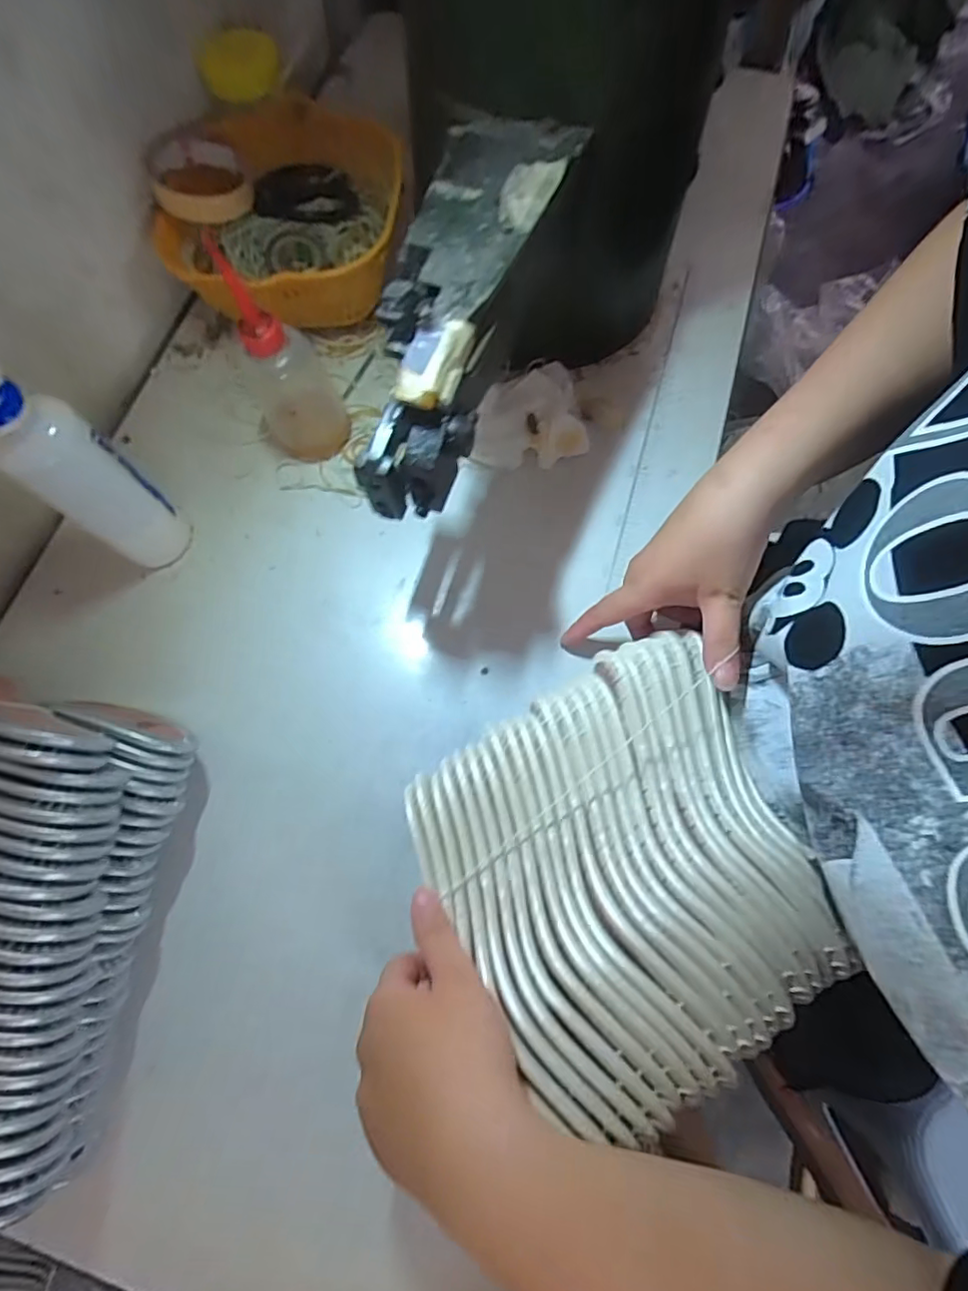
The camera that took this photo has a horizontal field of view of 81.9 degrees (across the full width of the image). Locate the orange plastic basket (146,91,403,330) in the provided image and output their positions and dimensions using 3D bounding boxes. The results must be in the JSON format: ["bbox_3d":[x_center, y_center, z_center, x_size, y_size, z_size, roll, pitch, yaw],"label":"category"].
[{"bbox_3d":[-0.180,-0.384,0.516,0.197,0.090,0.214,0,74,0],"label":"orange plastic basket"}]

